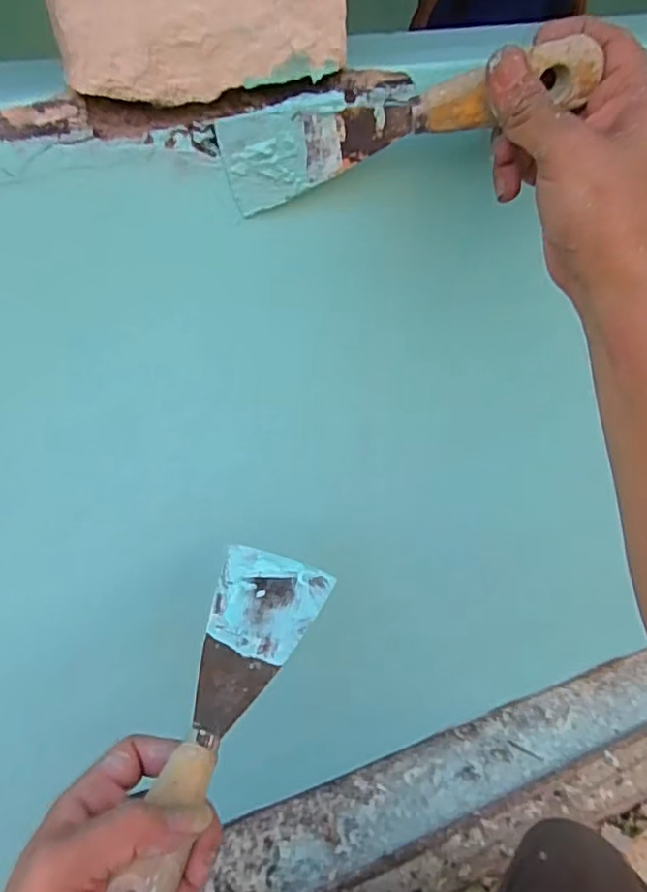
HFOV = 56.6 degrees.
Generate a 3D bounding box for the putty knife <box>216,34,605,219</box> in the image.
[{"bbox_3d":[0.039,-0.155,0.288,0.174,0.040,0.010,-13,47,7],"label":"putty knife"}]

